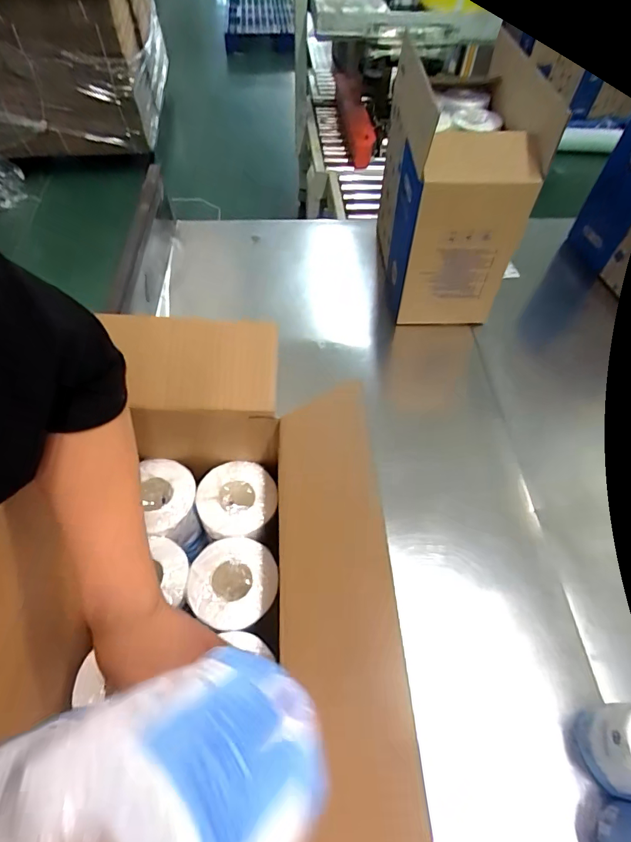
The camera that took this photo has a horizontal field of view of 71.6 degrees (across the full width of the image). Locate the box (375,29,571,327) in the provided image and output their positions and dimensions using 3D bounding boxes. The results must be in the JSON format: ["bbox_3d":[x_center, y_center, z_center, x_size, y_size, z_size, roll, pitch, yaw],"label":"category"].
[{"bbox_3d":[0.287,-0.494,0.949,0.260,0.360,0.411,3,57,0],"label":"box"}]

